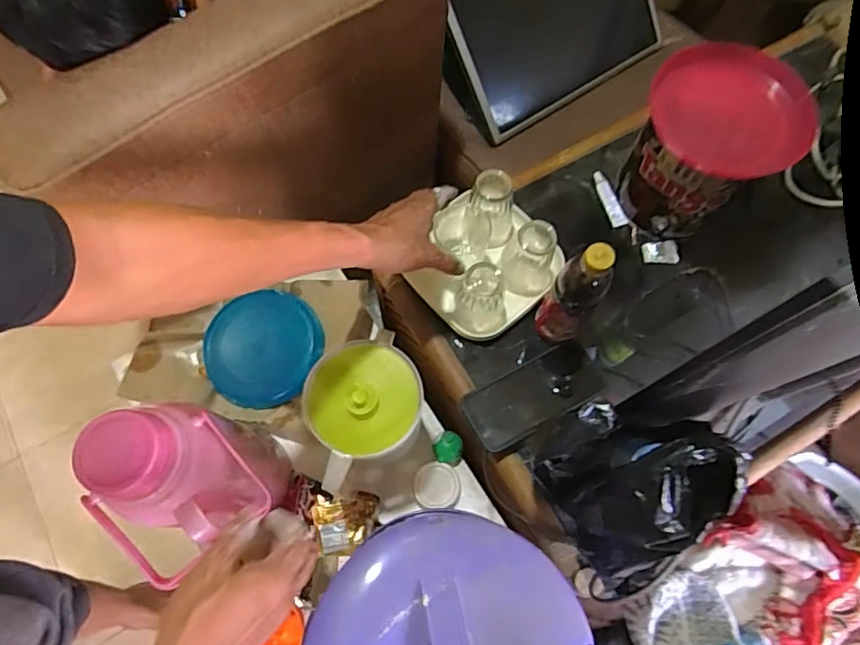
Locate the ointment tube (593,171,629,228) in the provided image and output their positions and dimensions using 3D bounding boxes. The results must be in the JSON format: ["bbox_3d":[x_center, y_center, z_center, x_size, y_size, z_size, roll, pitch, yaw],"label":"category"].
[{"bbox_3d":[0.253,-0.175,0.796,0.021,0.016,0.087,-19,71,-8],"label":"ointment tube"}]

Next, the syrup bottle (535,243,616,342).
[{"bbox_3d":[0.160,-0.029,0.632,0.059,0.181,0.052,30,72,9],"label":"syrup bottle"}]

